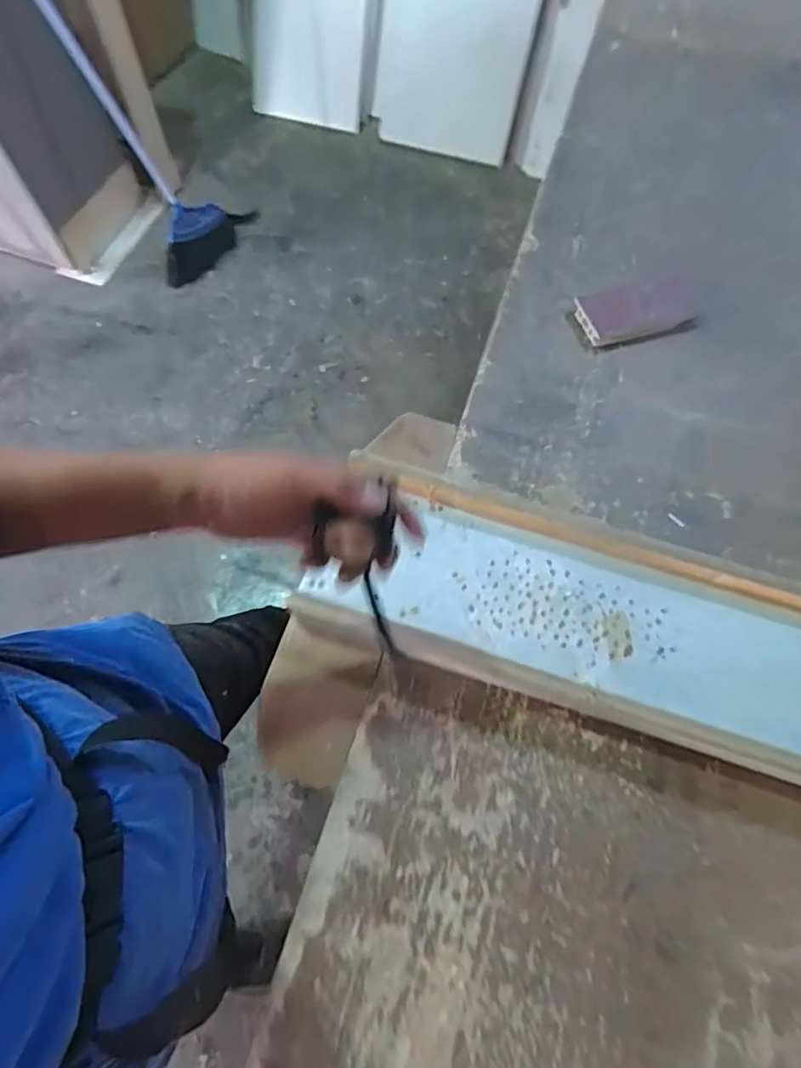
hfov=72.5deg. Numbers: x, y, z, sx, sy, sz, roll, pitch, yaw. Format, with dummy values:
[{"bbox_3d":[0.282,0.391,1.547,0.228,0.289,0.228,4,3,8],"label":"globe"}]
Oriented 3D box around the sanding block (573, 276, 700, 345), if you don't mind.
[{"bbox_3d":[0.331,-0.305,0.741,0.188,0.014,0.079,-15,68,-9],"label":"sanding block"}]

